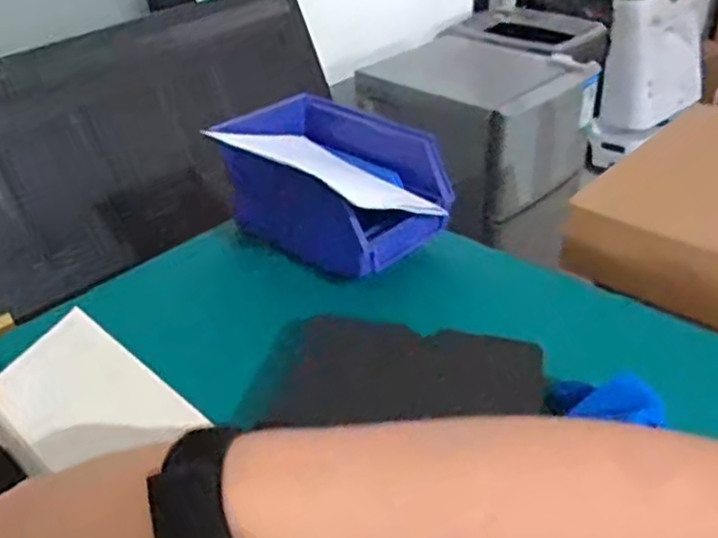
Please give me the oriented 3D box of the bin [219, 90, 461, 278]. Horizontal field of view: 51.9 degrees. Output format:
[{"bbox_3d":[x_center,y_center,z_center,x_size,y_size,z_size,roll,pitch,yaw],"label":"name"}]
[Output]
[{"bbox_3d":[-0.038,-0.090,0.789,0.250,0.114,0.163,26,42,34],"label":"bin"}]

